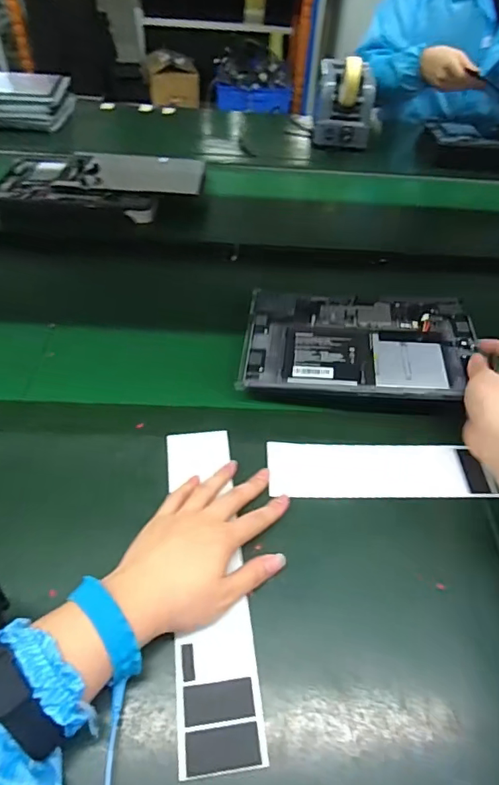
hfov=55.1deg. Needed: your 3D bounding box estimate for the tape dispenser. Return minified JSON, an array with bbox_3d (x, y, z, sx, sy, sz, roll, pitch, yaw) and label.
[{"bbox_3d":[0.208,-0.636,1.038,0.119,0.148,0.162,8,47,3],"label":"tape dispenser"}]

